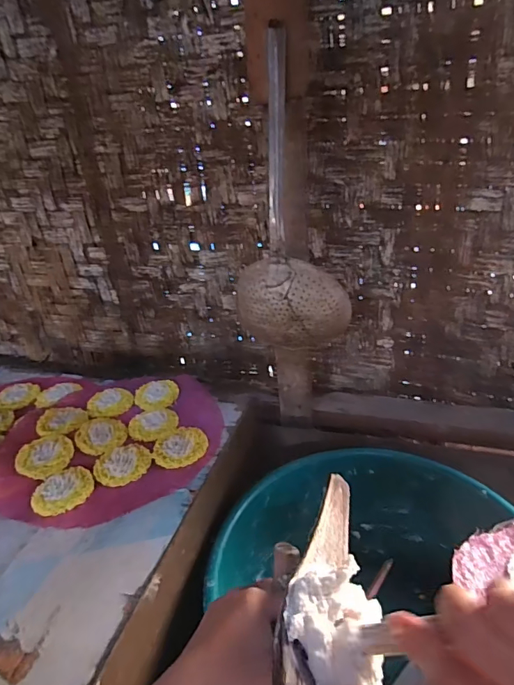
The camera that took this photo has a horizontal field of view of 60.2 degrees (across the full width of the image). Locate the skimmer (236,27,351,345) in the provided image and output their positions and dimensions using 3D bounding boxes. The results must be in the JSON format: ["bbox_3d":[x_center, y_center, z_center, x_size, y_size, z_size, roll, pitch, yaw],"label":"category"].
[{"bbox_3d":[0.018,-0.185,0.653,0.168,0.440,0.076,-13,20,9],"label":"skimmer"}]

